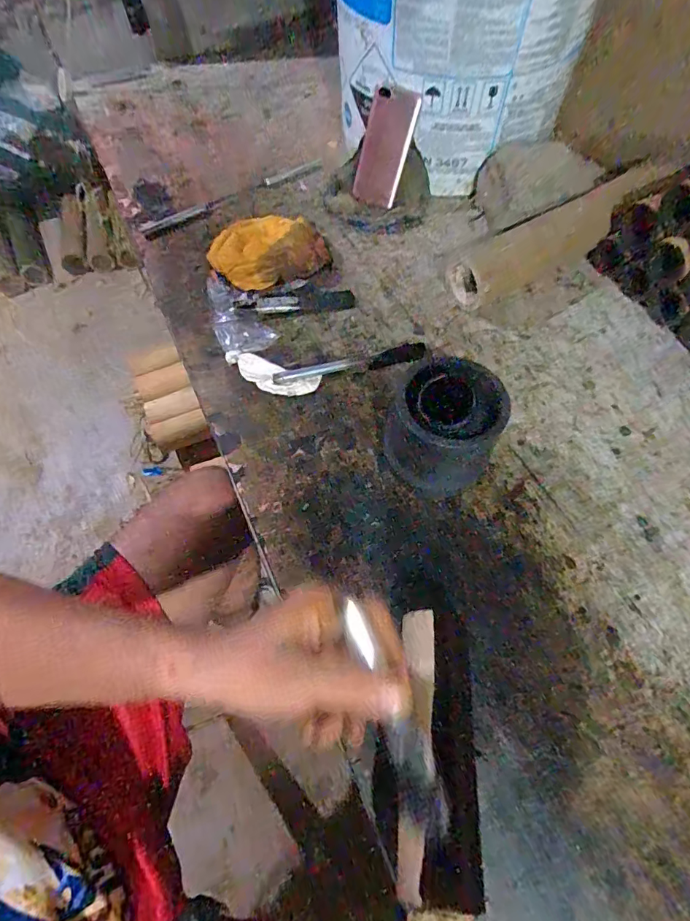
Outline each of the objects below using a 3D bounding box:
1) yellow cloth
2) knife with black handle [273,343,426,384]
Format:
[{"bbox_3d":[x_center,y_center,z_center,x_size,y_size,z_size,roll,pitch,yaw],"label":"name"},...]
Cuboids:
[{"bbox_3d":[-0.109,-0.298,0.643,0.154,0.029,0.139,-20,62,-12],"label":"yellow cloth"},{"bbox_3d":[0.009,-0.116,0.549,0.186,0.021,0.027,-13,61,-8],"label":"knife with black handle"}]

